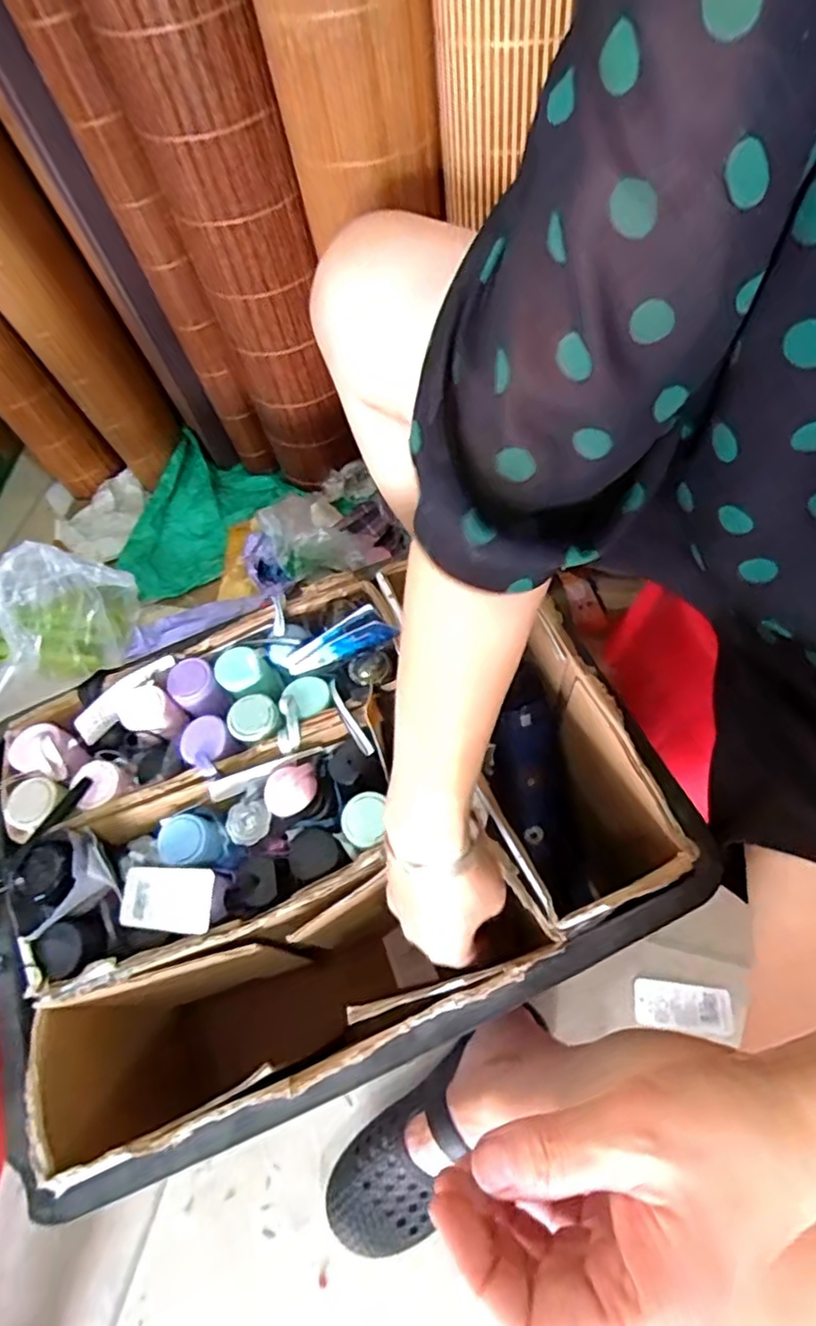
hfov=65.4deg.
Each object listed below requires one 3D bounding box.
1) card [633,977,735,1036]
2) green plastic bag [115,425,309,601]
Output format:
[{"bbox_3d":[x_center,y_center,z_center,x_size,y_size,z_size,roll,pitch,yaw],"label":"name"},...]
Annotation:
[{"bbox_3d":[0.274,0.341,0.631,0.093,0.009,0.042,3,69,8],"label":"card"},{"bbox_3d":[-0.319,-0.225,0.949,0.270,0.067,0.204,-38,65,-14],"label":"green plastic bag"}]

